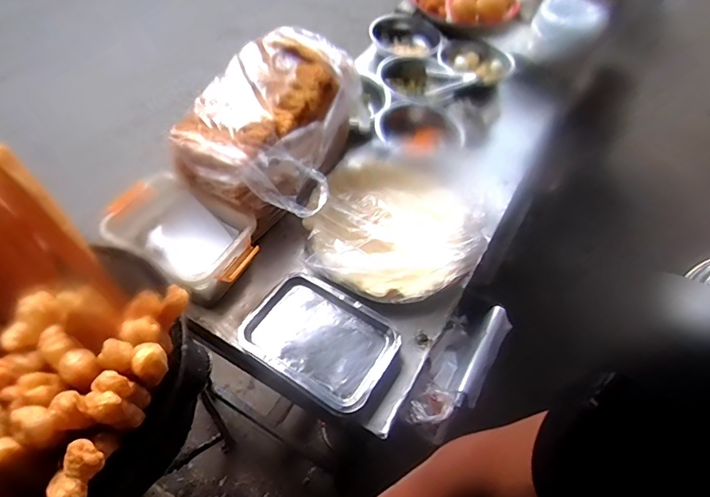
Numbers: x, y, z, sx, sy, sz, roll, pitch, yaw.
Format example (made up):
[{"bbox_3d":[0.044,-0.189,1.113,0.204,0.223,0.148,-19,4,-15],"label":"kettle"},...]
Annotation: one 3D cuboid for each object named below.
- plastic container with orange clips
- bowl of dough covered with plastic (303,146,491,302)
[{"bbox_3d":[-0.327,-0.025,0.858,0.300,0.091,0.181,28,55,16],"label":"plastic container with orange clips"},{"bbox_3d":[0.082,-0.043,0.964,0.332,0.128,0.365,2,52,-3],"label":"bowl of dough covered with plastic"}]

